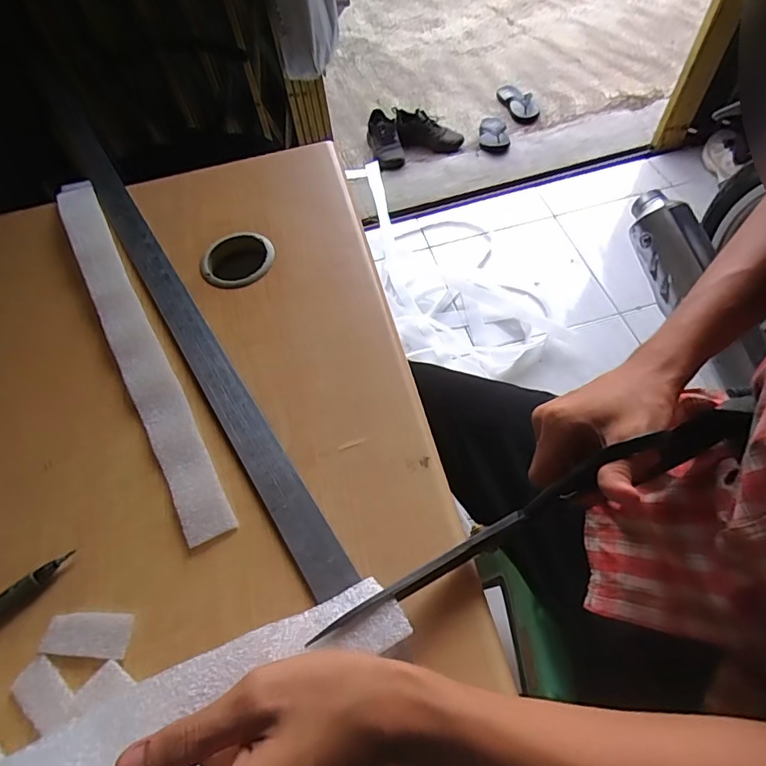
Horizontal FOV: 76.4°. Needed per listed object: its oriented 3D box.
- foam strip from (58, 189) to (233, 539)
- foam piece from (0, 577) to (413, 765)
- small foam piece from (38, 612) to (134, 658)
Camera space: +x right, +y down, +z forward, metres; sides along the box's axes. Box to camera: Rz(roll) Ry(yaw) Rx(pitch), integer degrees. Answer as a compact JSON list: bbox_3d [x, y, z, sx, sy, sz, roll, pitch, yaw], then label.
[{"bbox_3d":[-0.222,-0.057,0.416,0.036,0.014,0.428,-29,62,-13],"label":"foam strip"},{"bbox_3d":[-0.080,0.147,0.231,0.193,0.018,0.035,-16,58,-25],"label":"foam piece"},{"bbox_3d":[-0.180,0.152,0.296,0.051,0.004,0.024,1,60,4],"label":"small foam piece"}]

